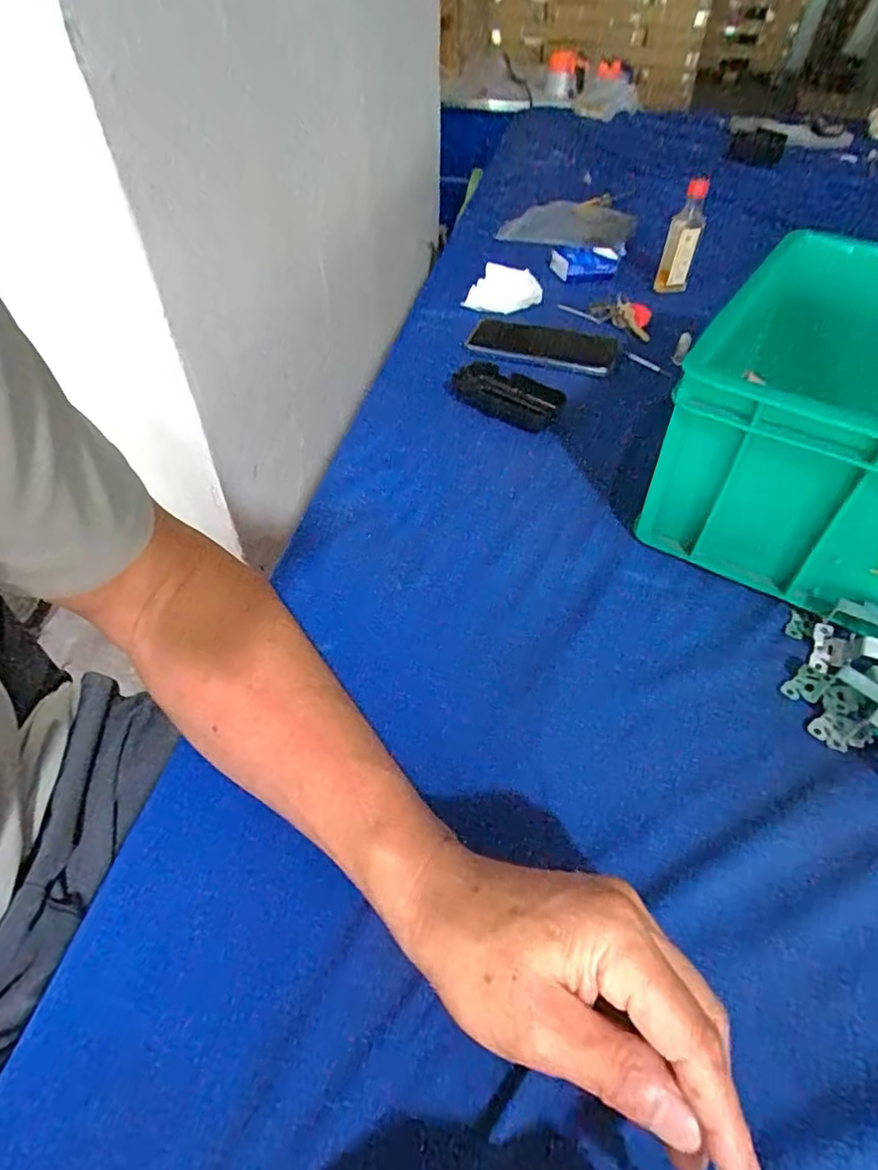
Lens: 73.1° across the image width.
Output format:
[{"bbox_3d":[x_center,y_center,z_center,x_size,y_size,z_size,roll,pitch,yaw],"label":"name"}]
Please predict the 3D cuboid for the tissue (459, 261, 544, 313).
[{"bbox_3d":[0.078,-0.361,0.730,0.092,0.046,0.037,-7,49,-8],"label":"tissue"}]

